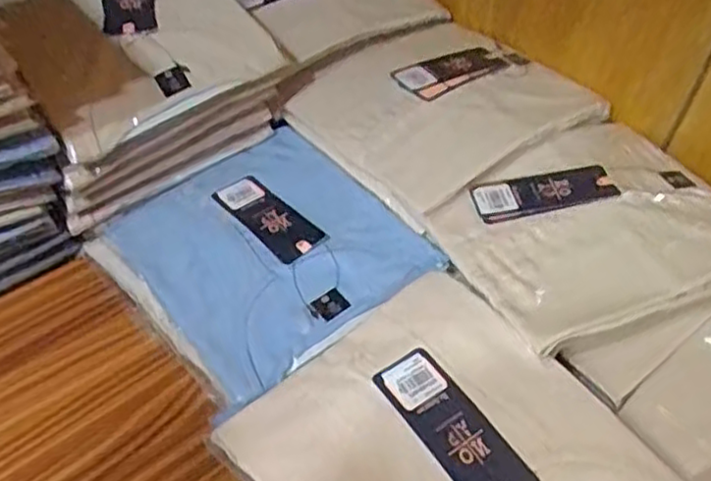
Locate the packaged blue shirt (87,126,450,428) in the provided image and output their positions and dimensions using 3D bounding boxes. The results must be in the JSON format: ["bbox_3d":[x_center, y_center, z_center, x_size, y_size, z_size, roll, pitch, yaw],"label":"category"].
[{"bbox_3d":[-0.083,0.009,0.621,0.216,0.042,0.240,-29,57,-25],"label":"packaged blue shirt"}]

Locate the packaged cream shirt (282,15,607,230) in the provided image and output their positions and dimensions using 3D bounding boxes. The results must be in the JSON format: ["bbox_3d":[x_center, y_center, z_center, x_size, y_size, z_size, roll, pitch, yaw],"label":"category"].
[{"bbox_3d":[0.079,-0.134,0.691,0.238,0.041,0.217,-29,56,-27],"label":"packaged cream shirt"}]

